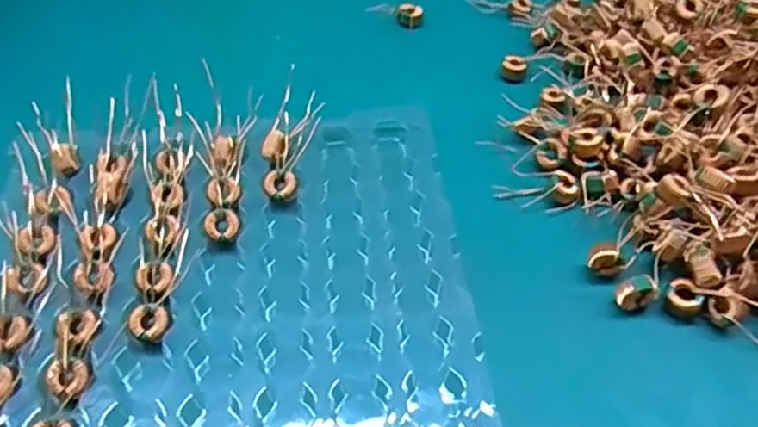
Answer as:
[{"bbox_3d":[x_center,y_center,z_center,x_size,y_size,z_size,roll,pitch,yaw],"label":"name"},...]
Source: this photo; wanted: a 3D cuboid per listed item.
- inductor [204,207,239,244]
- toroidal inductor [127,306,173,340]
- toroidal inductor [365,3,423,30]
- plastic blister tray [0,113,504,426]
[{"bbox_3d":[-0.097,0.007,0.410,0.020,0.004,0.022,6,64,-13],"label":"inductor"},{"bbox_3d":[-0.125,0.060,0.364,0.021,0.007,0.018,-3,49,-3],"label":"toroidal inductor"},{"bbox_3d":[0.016,-0.178,0.581,0.050,0.011,0.027,28,54,21],"label":"toroidal inductor"},{"bbox_3d":[-0.093,0.052,0.375,0.282,0.026,0.266,-6,49,-6],"label":"plastic blister tray"}]

